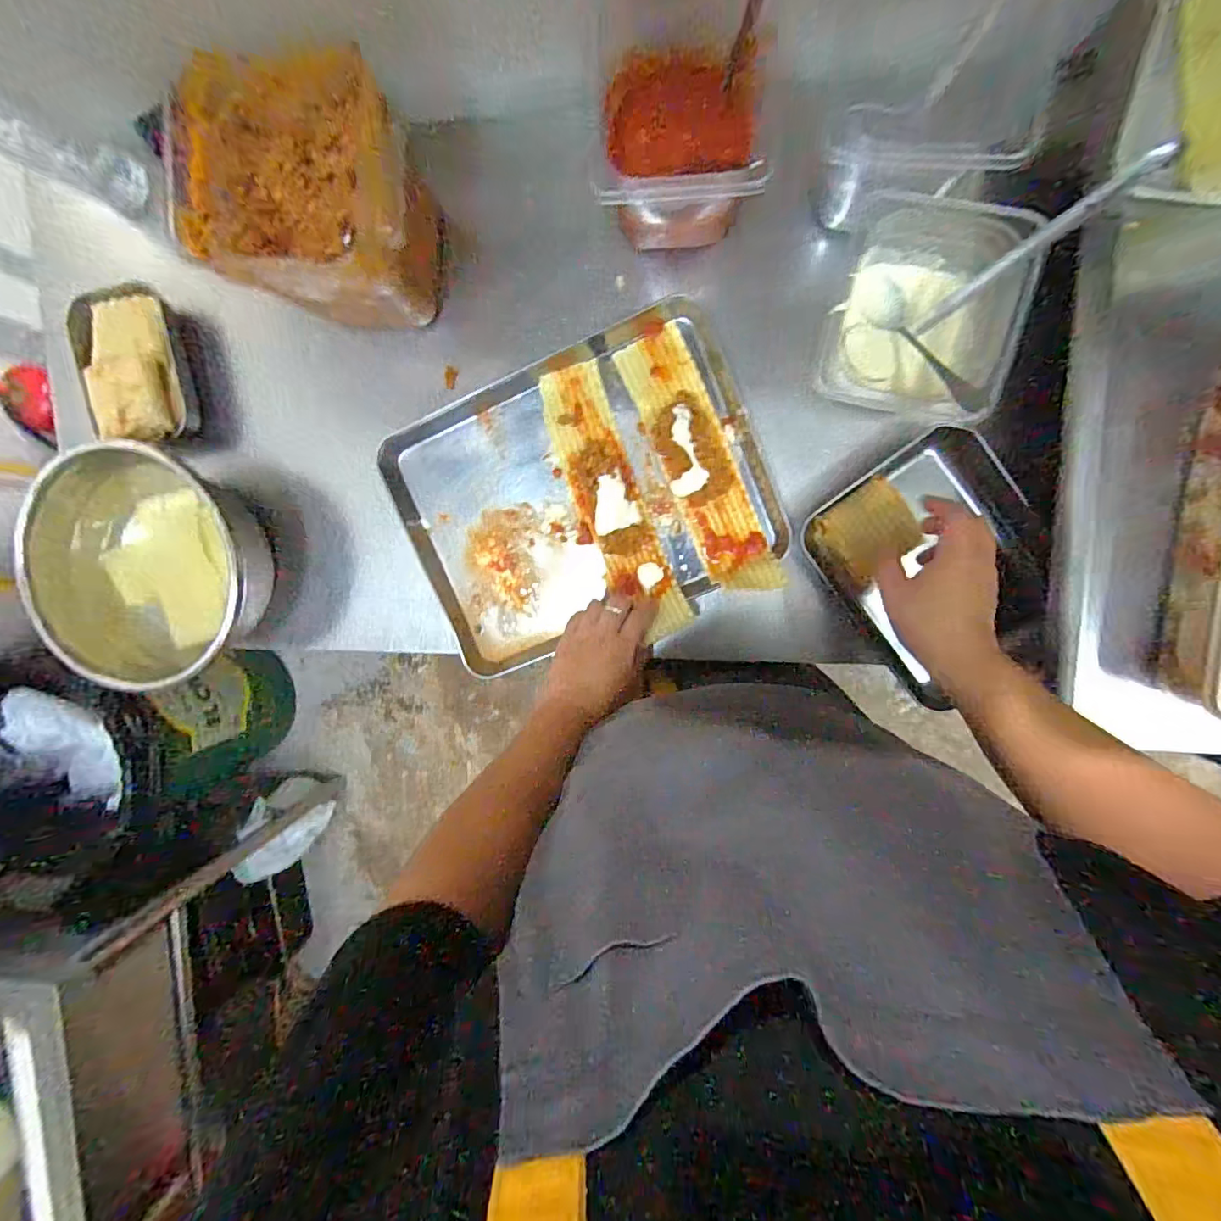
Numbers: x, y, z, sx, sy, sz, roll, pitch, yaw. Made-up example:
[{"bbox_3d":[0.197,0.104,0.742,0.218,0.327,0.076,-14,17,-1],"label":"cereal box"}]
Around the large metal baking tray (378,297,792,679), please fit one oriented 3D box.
[{"bbox_3d":[-0.036,-0.134,0.612,0.404,0.035,0.308,-22,93,8],"label":"large metal baking tray"}]

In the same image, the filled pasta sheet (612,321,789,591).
[{"bbox_3d":[0.099,-0.163,0.589,0.081,0.034,0.310,-24,92,8],"label":"filled pasta sheet"}]

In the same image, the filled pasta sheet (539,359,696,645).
[{"bbox_3d":[0.003,-0.118,0.599,0.074,0.033,0.313,-22,93,8],"label":"filled pasta sheet"}]

